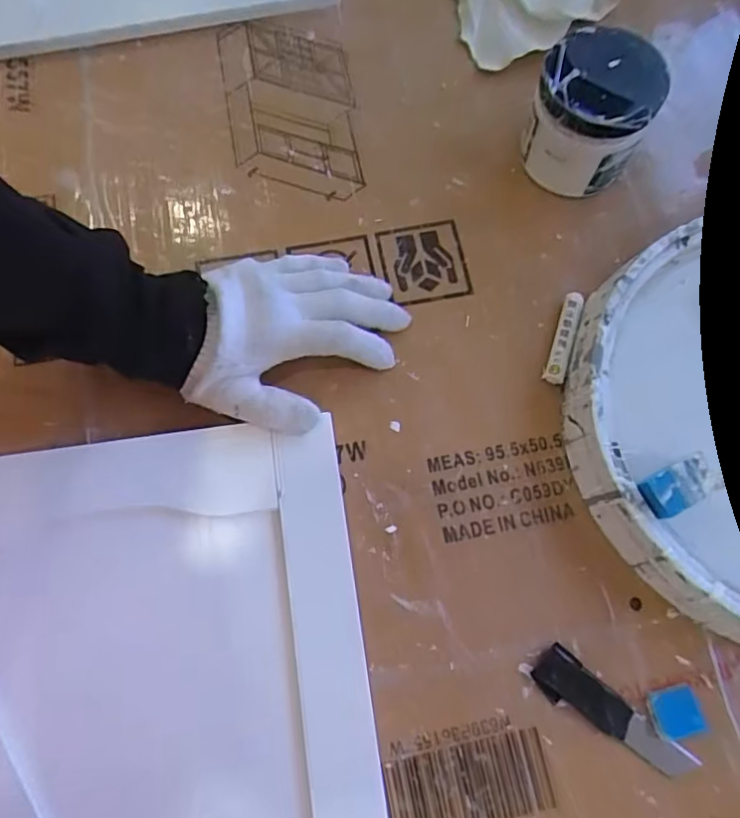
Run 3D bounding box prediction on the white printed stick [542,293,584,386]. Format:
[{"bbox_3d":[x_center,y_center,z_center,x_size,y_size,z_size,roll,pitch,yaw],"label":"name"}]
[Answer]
[{"bbox_3d":[0.134,-0.050,0.403,0.013,0.011,0.066,17,72,4],"label":"white printed stick"}]

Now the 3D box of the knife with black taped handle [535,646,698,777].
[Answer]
[{"bbox_3d":[0.141,0.180,0.339,0.098,0.004,0.026,38,75,11],"label":"knife with black taped handle"}]

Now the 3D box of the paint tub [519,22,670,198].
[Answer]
[{"bbox_3d":[0.152,-0.205,0.412,0.077,0.080,0.073,0,71,-1],"label":"paint tub"}]

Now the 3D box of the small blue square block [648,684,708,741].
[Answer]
[{"bbox_3d":[0.179,0.177,0.339,0.029,0.007,0.027,-8,72,-4],"label":"small blue square block"}]

